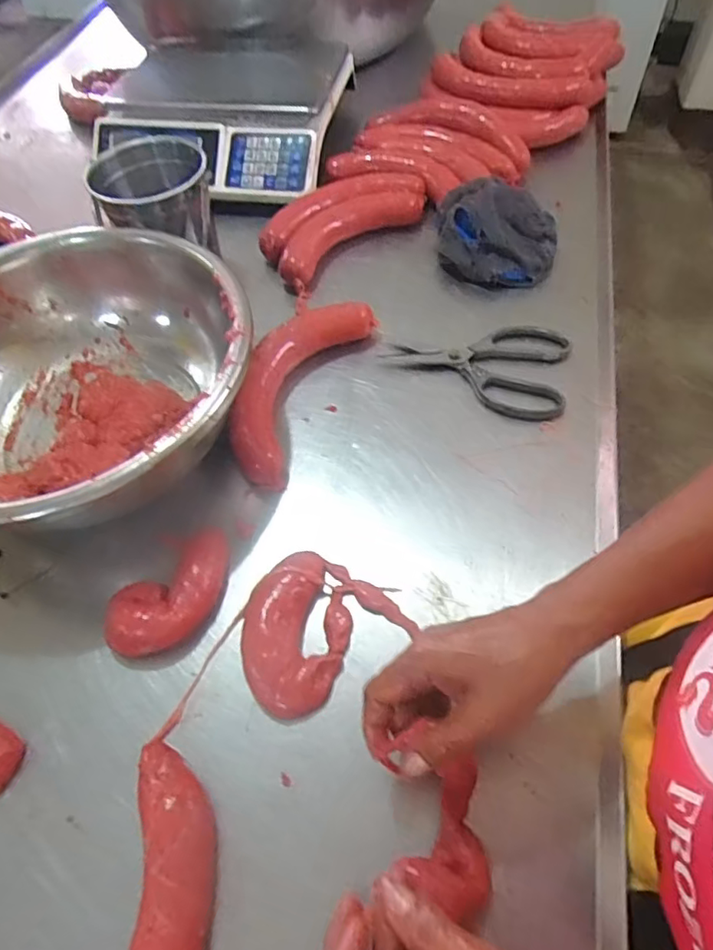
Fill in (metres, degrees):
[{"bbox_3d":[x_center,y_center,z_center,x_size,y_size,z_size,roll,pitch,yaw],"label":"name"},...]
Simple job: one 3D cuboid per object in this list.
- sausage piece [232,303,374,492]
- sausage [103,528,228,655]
[{"bbox_3d":[-0.067,-0.101,0.592,0.089,0.039,0.244,19,60,14],"label":"sausage piece"},{"bbox_3d":[-0.153,0.099,0.479,0.066,0.032,0.122,33,64,21],"label":"sausage"}]

